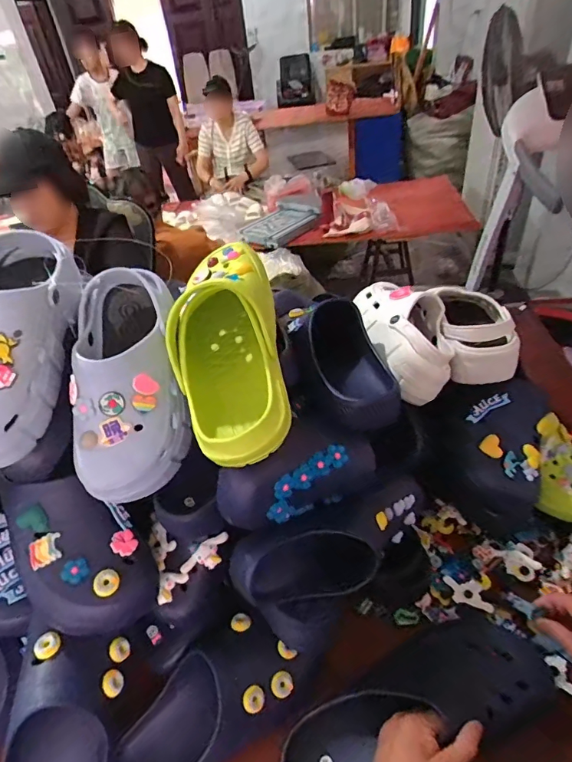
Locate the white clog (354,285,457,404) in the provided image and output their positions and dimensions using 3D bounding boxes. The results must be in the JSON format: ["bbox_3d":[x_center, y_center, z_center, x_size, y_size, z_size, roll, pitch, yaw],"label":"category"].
[{"bbox_3d":[0.177,-0.078,0.652,0.112,0.080,0.229,-9,41,-2],"label":"white clog"}]

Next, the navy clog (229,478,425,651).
[{"bbox_3d":[0.068,0.204,0.519,0.245,0.106,0.095,-25,44,-20],"label":"navy clog"}]

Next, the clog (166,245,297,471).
[{"bbox_3d":[-0.062,-0.046,0.458,0.110,0.119,0.273,-11,57,-4],"label":"clog"}]

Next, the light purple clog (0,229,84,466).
[{"bbox_3d":[-0.274,-0.043,0.432,0.097,0.106,0.247,-2,67,7],"label":"light purple clog"}]

